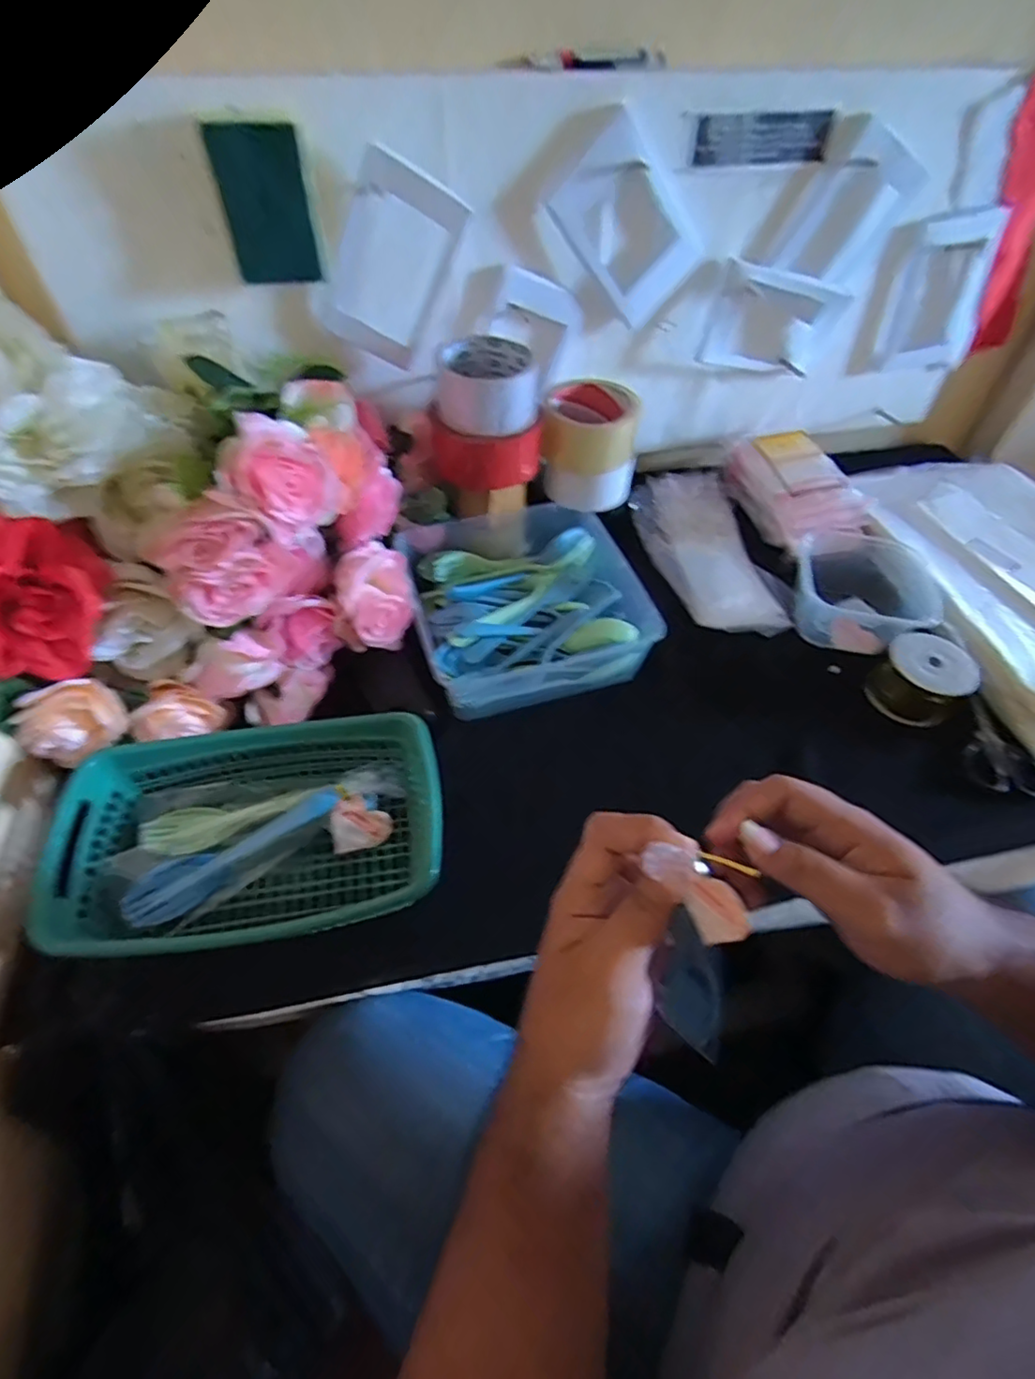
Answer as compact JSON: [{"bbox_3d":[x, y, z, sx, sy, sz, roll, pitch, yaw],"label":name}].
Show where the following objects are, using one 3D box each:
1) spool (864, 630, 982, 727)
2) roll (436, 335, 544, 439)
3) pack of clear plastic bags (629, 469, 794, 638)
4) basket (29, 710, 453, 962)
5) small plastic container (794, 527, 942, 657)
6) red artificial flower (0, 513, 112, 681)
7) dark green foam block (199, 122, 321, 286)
[{"bbox_3d":[0.358,-0.012,0.537,0.069,0.053,0.067,1,51,-1],"label":"spool"},{"bbox_3d":[-0.028,-0.275,0.552,0.087,0.053,0.086,1,51,-1],"label":"roll"},{"bbox_3d":[0.214,-0.148,0.656,0.128,0.048,0.224,-19,54,-16],"label":"pack of clear plastic bags"},{"bbox_3d":[-0.178,0.103,0.431,0.244,0.075,0.157,-7,52,-7],"label":"basket"},{"bbox_3d":[0.334,-0.095,0.594,0.135,0.061,0.137,25,55,17],"label":"small plastic container"},{"bbox_3d":[-0.341,-0.065,0.419,0.087,0.106,0.060,7,6,-40],"label":"red artificial flower"},{"bbox_3d":[-0.190,-0.368,0.465,0.060,0.095,0.018,-10,52,-10],"label":"dark green foam block"}]

